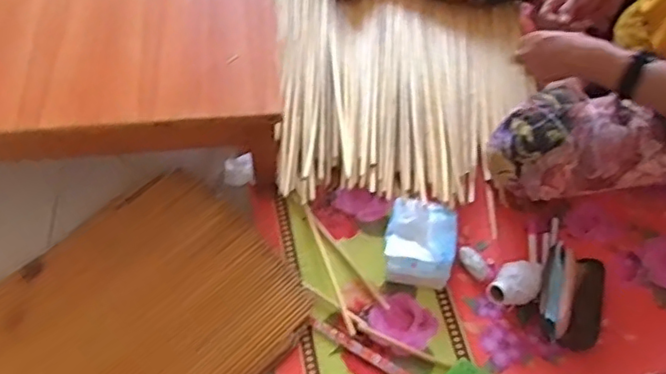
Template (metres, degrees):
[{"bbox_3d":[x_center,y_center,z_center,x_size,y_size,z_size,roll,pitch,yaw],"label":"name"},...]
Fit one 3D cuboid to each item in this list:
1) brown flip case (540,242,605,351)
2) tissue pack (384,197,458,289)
[{"bbox_3d":[0.384,0.174,0.972,0.108,0.057,0.174,16,55,10],"label":"brown flip case"},{"bbox_3d":[0.149,0.089,1.013,0.114,0.043,0.151,10,54,5],"label":"tissue pack"}]

